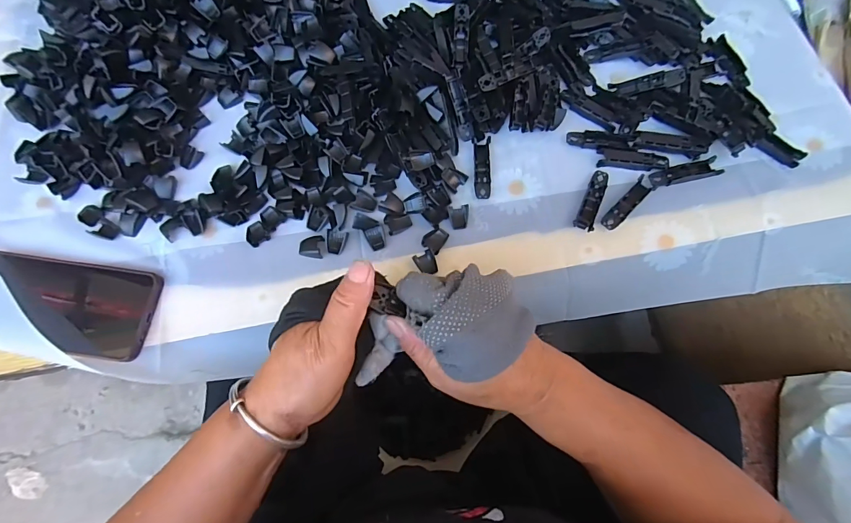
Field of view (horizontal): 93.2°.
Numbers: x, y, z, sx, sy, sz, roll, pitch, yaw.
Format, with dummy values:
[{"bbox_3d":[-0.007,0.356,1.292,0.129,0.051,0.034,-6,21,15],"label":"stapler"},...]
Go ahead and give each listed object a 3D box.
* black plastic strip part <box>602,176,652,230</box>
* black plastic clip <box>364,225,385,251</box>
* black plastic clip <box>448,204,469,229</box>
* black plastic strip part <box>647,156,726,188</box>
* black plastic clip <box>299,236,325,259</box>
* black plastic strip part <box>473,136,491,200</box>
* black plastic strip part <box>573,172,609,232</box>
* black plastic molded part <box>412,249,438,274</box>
[{"bbox_3d":[0.185,-0.054,0.368,0.016,0.004,0.065,43,75,12],"label":"black plastic strip part"},{"bbox_3d":[-0.045,-0.022,0.367,0.016,0.004,0.021,-21,73,-9],"label":"black plastic clip"},{"bbox_3d":[0.031,-0.041,0.371,0.018,0.007,0.022,1,71,-2],"label":"black plastic clip"},{"bbox_3d":[0.242,-0.083,0.377,0.064,0.009,0.018,-10,72,-5],"label":"black plastic strip part"},{"bbox_3d":[-0.104,-0.015,0.367,0.023,0.009,0.020,12,71,2],"label":"black plastic clip"},{"bbox_3d":[0.055,-0.090,0.386,0.016,0.009,0.061,2,71,-1],"label":"black plastic strip part"},{"bbox_3d":[0.155,-0.058,0.372,0.017,0.005,0.063,22,72,5],"label":"black plastic strip part"},{"bbox_3d":[0.001,0.001,0.358,0.017,0.004,0.022,-25,74,-10],"label":"black plastic molded part"}]

